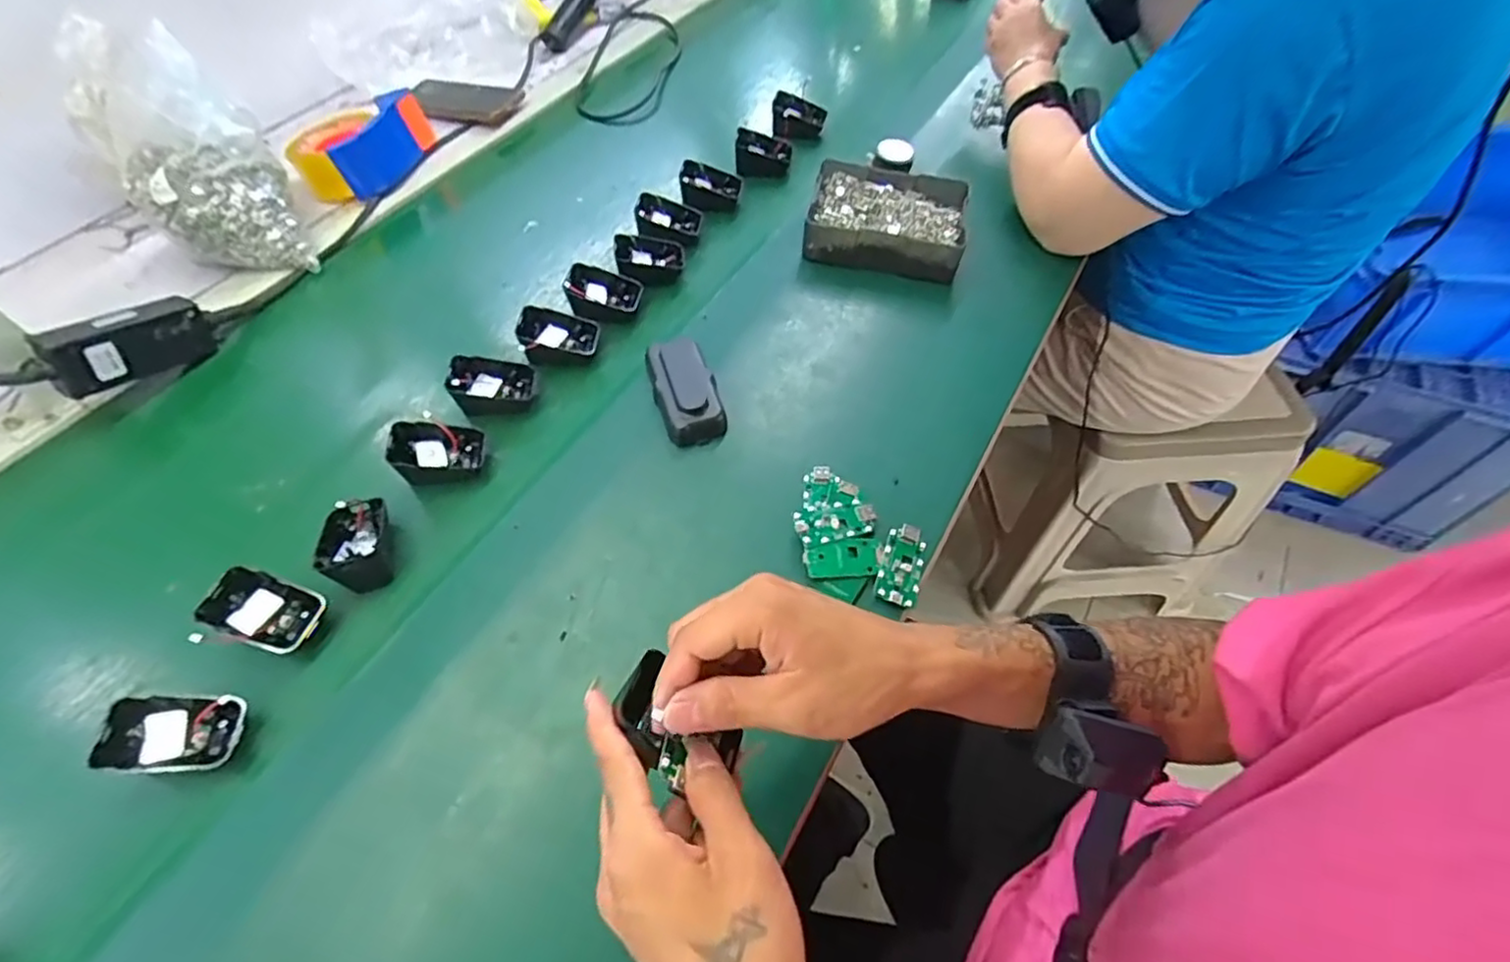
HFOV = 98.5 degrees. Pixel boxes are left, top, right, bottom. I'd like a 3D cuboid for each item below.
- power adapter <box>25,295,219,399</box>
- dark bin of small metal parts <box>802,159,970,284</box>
[{"bbox_3d":[-0.538,-0.118,0.563,0.028,0.054,0.117,26,39,14],"label":"power adapter"},{"bbox_3d":[0.138,-0.271,0.683,0.158,0.050,0.126,11,57,7],"label":"dark bin of small metal parts"}]

